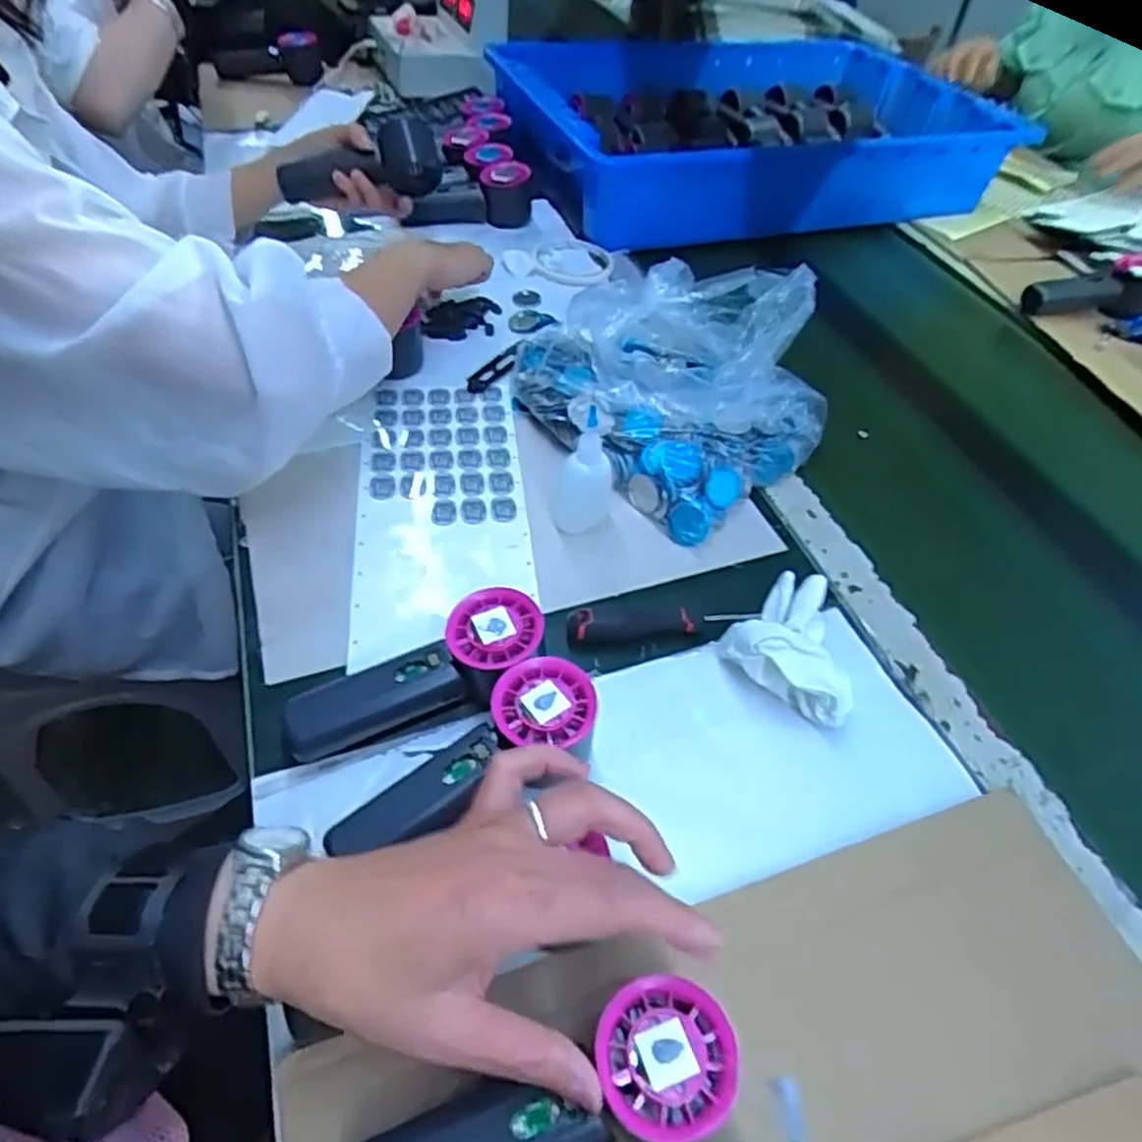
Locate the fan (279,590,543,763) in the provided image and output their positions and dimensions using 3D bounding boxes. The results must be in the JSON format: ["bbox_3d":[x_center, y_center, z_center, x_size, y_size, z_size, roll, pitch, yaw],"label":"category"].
[{"bbox_3d":[-0.088,0.065,0.431,0.158,0.038,0.053,-29,55,-7],"label":"fan"}]

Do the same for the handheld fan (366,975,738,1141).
[{"bbox_3d":[-0.009,0.225,0.298,0.153,0.054,0.051,-17,52,-17],"label":"handheld fan"}]

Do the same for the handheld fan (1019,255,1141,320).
[{"bbox_3d":[0.591,-0.314,0.833,0.153,0.061,0.061,-12,51,-14],"label":"handheld fan"}]

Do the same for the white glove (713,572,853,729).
[{"bbox_3d":[0.152,0.044,0.475,0.084,0.052,0.092,30,54,21],"label":"white glove"}]

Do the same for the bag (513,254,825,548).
[{"bbox_3d":[0.088,-0.169,0.613,0.211,0.097,0.250,-29,57,-26],"label":"bag"}]

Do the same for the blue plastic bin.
[{"bbox_3d":[0.254,-0.612,1.007,0.640,0.105,0.401,-14,51,-15],"label":"blue plastic bin"}]

